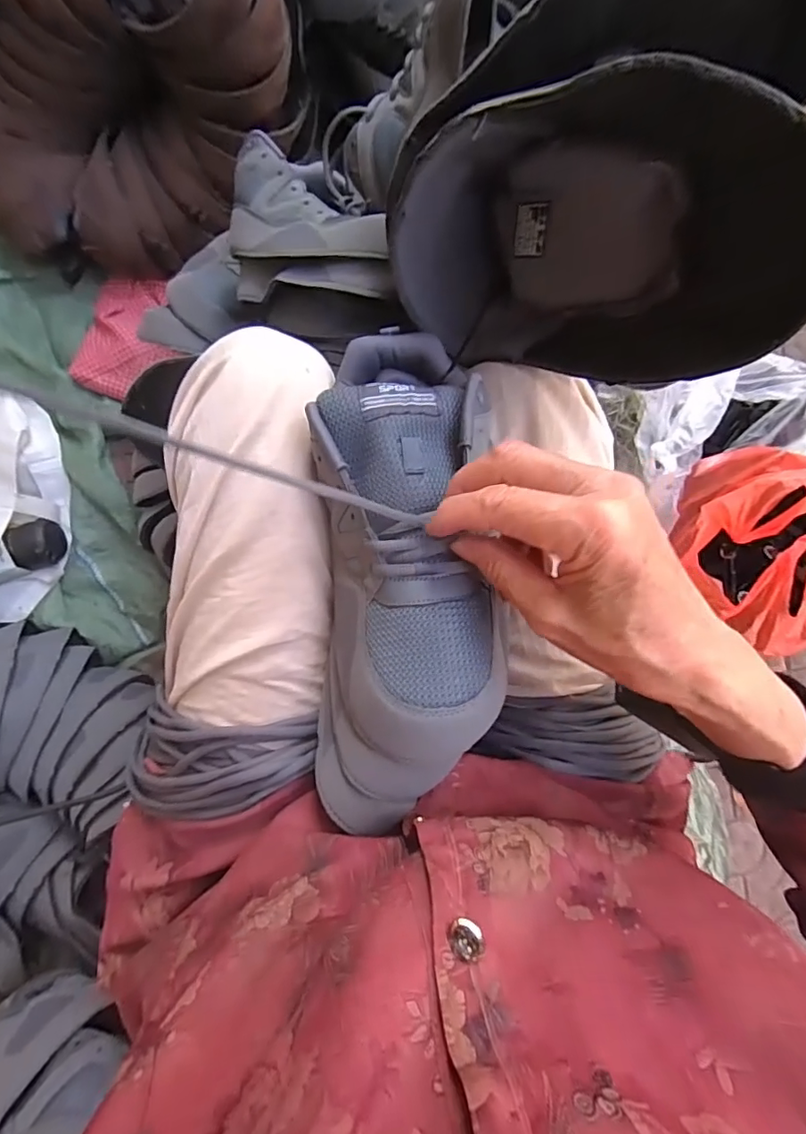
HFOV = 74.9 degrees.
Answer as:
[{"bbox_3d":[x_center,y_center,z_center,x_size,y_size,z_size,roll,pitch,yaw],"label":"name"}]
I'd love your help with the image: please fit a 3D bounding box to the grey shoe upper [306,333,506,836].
[{"bbox_3d":[0.001,0.009,0.288,0.094,0.065,0.248,1,85,-5],"label":"grey shoe upper"}]

